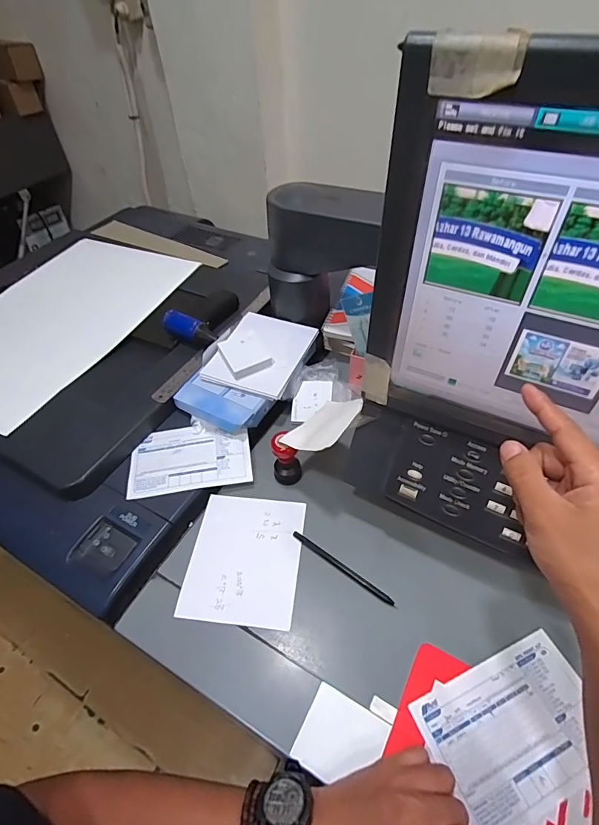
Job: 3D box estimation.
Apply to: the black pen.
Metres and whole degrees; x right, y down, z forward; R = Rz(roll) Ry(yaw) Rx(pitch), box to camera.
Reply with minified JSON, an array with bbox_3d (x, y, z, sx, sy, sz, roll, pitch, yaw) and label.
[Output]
[{"bbox_3d":[0.049,0.178,0.482,0.136,0.005,0.008,29,57,26],"label":"black pen"}]

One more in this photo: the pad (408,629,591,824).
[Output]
[{"bbox_3d":[0.197,0.284,0.380,0.156,0.004,0.104,-21,51,-14],"label":"pad"}]

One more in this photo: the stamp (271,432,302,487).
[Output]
[{"bbox_3d":[-0.017,0.060,0.543,0.036,0.075,0.033,-2,49,2],"label":"stamp"}]

